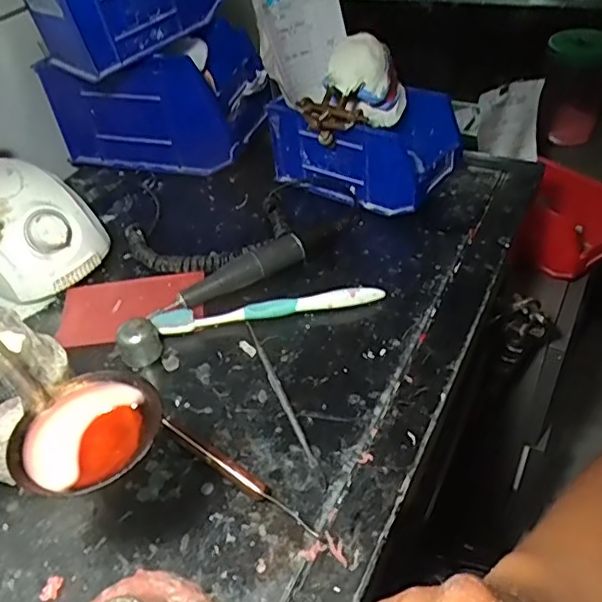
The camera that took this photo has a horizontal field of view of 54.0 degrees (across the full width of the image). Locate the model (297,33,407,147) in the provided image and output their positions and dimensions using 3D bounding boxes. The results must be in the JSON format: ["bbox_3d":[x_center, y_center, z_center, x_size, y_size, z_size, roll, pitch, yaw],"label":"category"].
[{"bbox_3d":[0.048,-0.194,0.539,0.094,0.081,0.074,0,43,7],"label":"model"}]

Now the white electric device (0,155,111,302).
[{"bbox_3d":[-0.254,-0.065,0.534,0.132,0.080,0.095,20,49,26],"label":"white electric device"}]

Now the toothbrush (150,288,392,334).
[{"bbox_3d":[-0.026,0.005,0.481,0.184,0.016,0.014,-8,42,-2],"label":"toothbrush"}]

